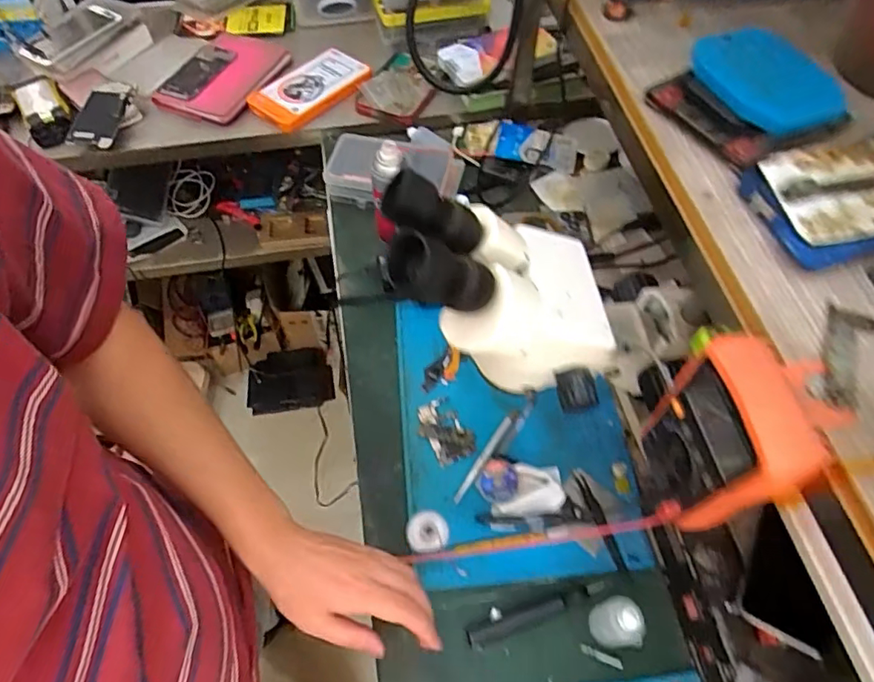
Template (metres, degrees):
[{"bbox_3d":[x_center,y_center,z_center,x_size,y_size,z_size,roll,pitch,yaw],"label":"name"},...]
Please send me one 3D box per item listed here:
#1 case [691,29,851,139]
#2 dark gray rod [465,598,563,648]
[{"bbox_3d":[0.259,-0.211,0.439,0.064,0.022,0.122,-33,59,24],"label":"case"},{"bbox_3d":[0.077,0.271,0.530,0.100,0.016,0.018,-16,59,-9],"label":"dark gray rod"}]

